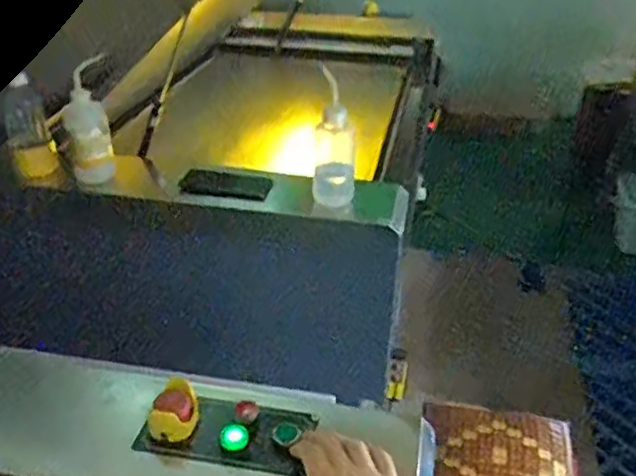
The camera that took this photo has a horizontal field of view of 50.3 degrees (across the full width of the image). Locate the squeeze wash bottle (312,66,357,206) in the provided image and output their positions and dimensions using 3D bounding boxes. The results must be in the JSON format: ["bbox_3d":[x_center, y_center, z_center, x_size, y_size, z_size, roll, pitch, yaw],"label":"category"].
[{"bbox_3d":[0.030,-0.153,1.123,0.070,0.210,0.076,1,30,-2],"label":"squeeze wash bottle"}]

